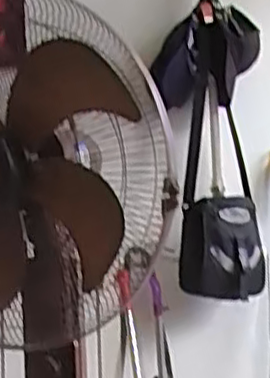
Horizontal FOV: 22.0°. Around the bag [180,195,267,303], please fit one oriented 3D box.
[{"bbox_3d":[0.205,0.139,1.647,0.189,0.237,0.125,-4,-8,9],"label":"bag"}]

